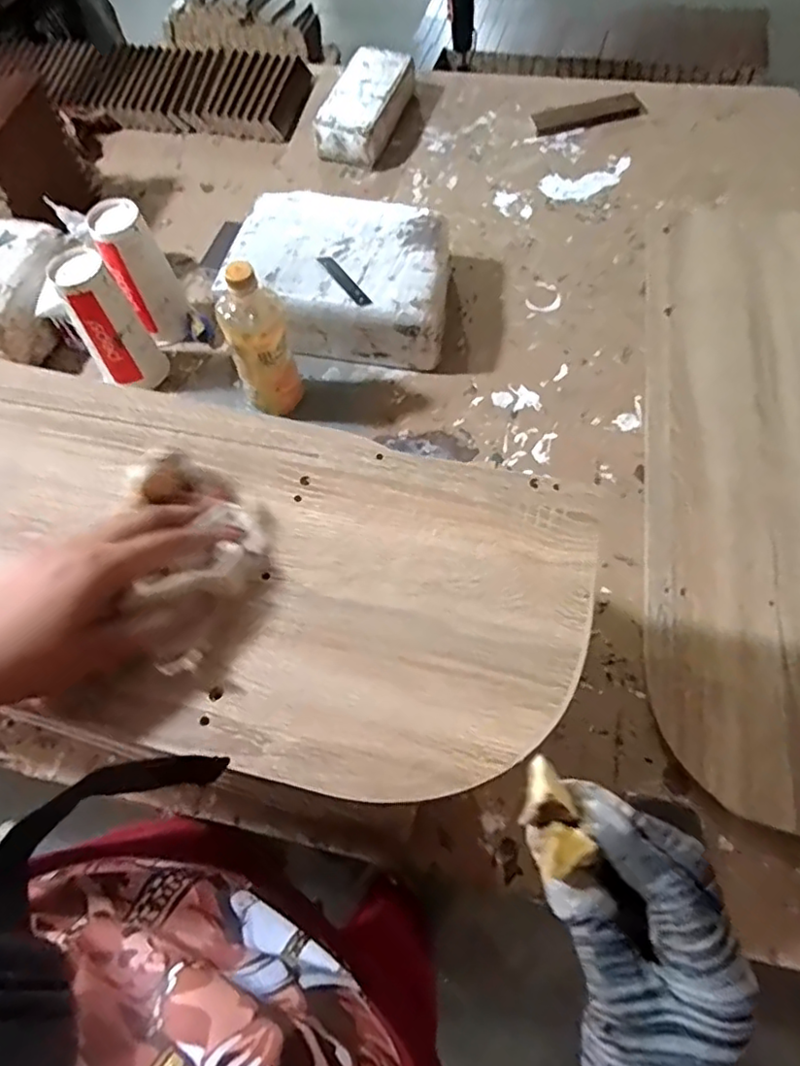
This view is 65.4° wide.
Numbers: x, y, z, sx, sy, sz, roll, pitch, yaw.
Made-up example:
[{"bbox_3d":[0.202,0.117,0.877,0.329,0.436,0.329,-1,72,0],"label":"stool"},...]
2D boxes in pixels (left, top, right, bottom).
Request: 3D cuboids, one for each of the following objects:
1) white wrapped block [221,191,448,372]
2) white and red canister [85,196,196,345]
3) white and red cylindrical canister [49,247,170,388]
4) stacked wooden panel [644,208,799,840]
[{"bbox_3d":[-0.078,-0.333,0.807,0.284,0.096,0.202,10,63,7],"label":"white wrapped block"},{"bbox_3d":[-0.325,-0.332,0.799,0.073,0.160,0.072,-17,63,-7],"label":"white and red canister"},{"bbox_3d":[-0.355,-0.258,0.770,0.076,0.154,0.084,-24,64,-10],"label":"white and red cylindrical canister"},{"bbox_3d":[0.406,-0.093,0.685,0.240,0.022,0.771,10,63,7],"label":"stacked wooden panel"}]

